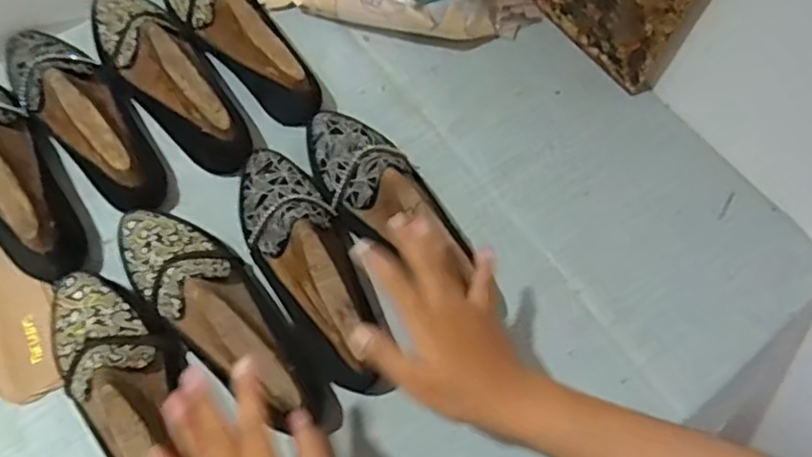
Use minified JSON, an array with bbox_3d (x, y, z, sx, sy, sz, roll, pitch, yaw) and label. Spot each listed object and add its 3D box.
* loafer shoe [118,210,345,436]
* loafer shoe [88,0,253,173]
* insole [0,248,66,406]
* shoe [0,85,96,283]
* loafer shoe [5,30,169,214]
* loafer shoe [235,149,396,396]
[{"bbox_3d":[-0.151,0.064,0.556,0.244,0.078,0.084,40,69,12],"label":"loafer shoe"},{"bbox_3d":[-0.235,-0.162,0.660,0.245,0.081,0.085,42,70,15],"label":"loafer shoe"},{"bbox_3d":[-0.345,0.073,0.586,0.068,0.007,0.162,-35,75,-16],"label":"insole"},{"bbox_3d":[-0.369,-0.065,0.606,0.085,0.086,0.254,-38,73,-18],"label":"shoe"},{"bbox_3d":[-0.309,-0.118,0.639,0.082,0.081,0.237,-38,73,-18],"label":"loafer shoe"},{"bbox_3d":[-0.087,0.018,0.581,0.081,0.082,0.219,-24,70,-13],"label":"loafer shoe"}]

